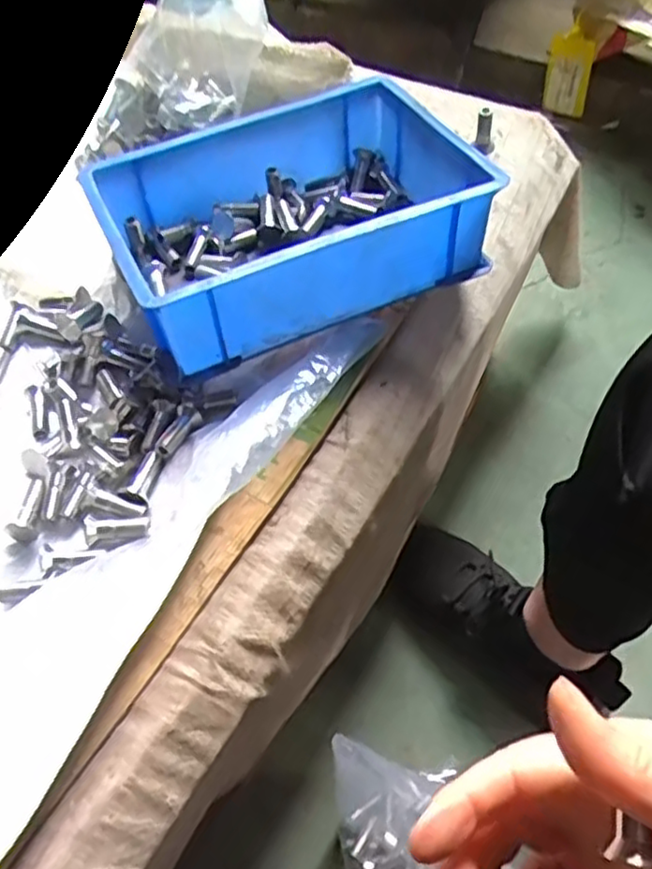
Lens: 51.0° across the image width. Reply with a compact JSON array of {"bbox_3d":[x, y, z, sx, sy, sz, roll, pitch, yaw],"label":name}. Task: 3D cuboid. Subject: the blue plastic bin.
[{"bbox_3d":[-0.025,-0.148,0.469,0.230,0.091,0.159,-22,61,-10],"label":"blue plastic bin"}]

